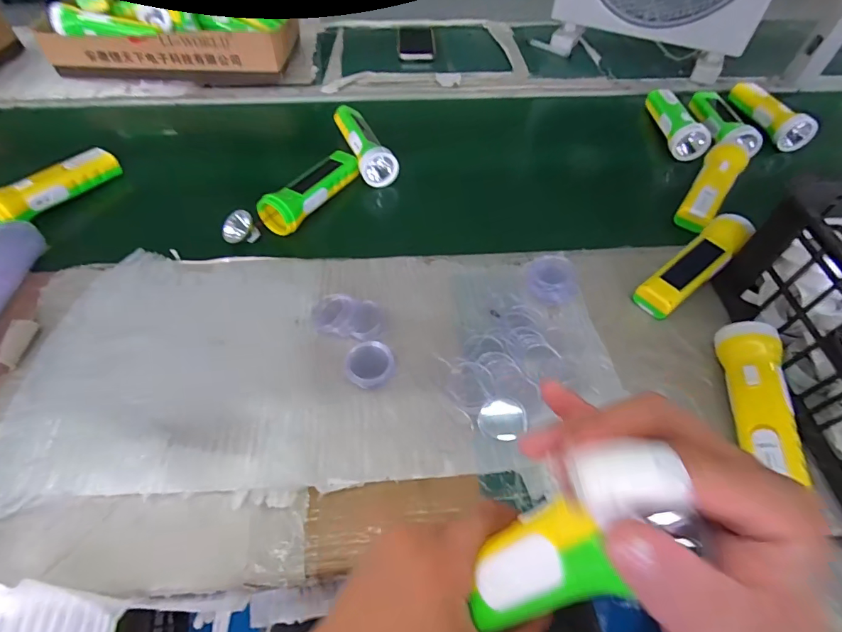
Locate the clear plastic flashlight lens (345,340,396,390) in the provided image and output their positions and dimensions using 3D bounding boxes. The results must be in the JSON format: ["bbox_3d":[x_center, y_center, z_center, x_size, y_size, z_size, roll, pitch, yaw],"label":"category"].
[{"bbox_3d":[-0.050,0.048,0.422,0.047,0.025,0.039,-5,54,-5],"label":"clear plastic flashlight lens"}]

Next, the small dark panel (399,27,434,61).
[{"bbox_3d":[-0.010,-0.568,0.883,0.071,0.013,0.126,-1,54,-2],"label":"small dark panel"}]

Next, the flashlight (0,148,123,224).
[{"bbox_3d":[-0.486,-0.175,0.571,0.039,0.050,0.162,26,58,16],"label":"flashlight"}]

